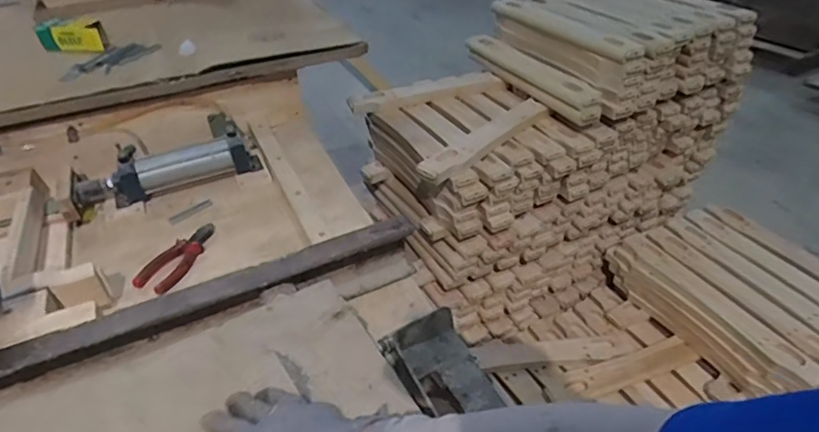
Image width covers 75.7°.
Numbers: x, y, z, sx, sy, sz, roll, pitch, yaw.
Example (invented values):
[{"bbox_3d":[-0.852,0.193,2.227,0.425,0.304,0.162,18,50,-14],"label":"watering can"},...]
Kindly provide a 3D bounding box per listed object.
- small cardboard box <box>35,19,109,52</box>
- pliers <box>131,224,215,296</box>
[{"bbox_3d":[-0.728,-0.389,1.140,0.137,0.059,0.062,-2,37,2],"label":"small cardboard box"},{"bbox_3d":[-0.358,0.063,0.829,0.058,0.020,0.149,14,41,21],"label":"pliers"}]

